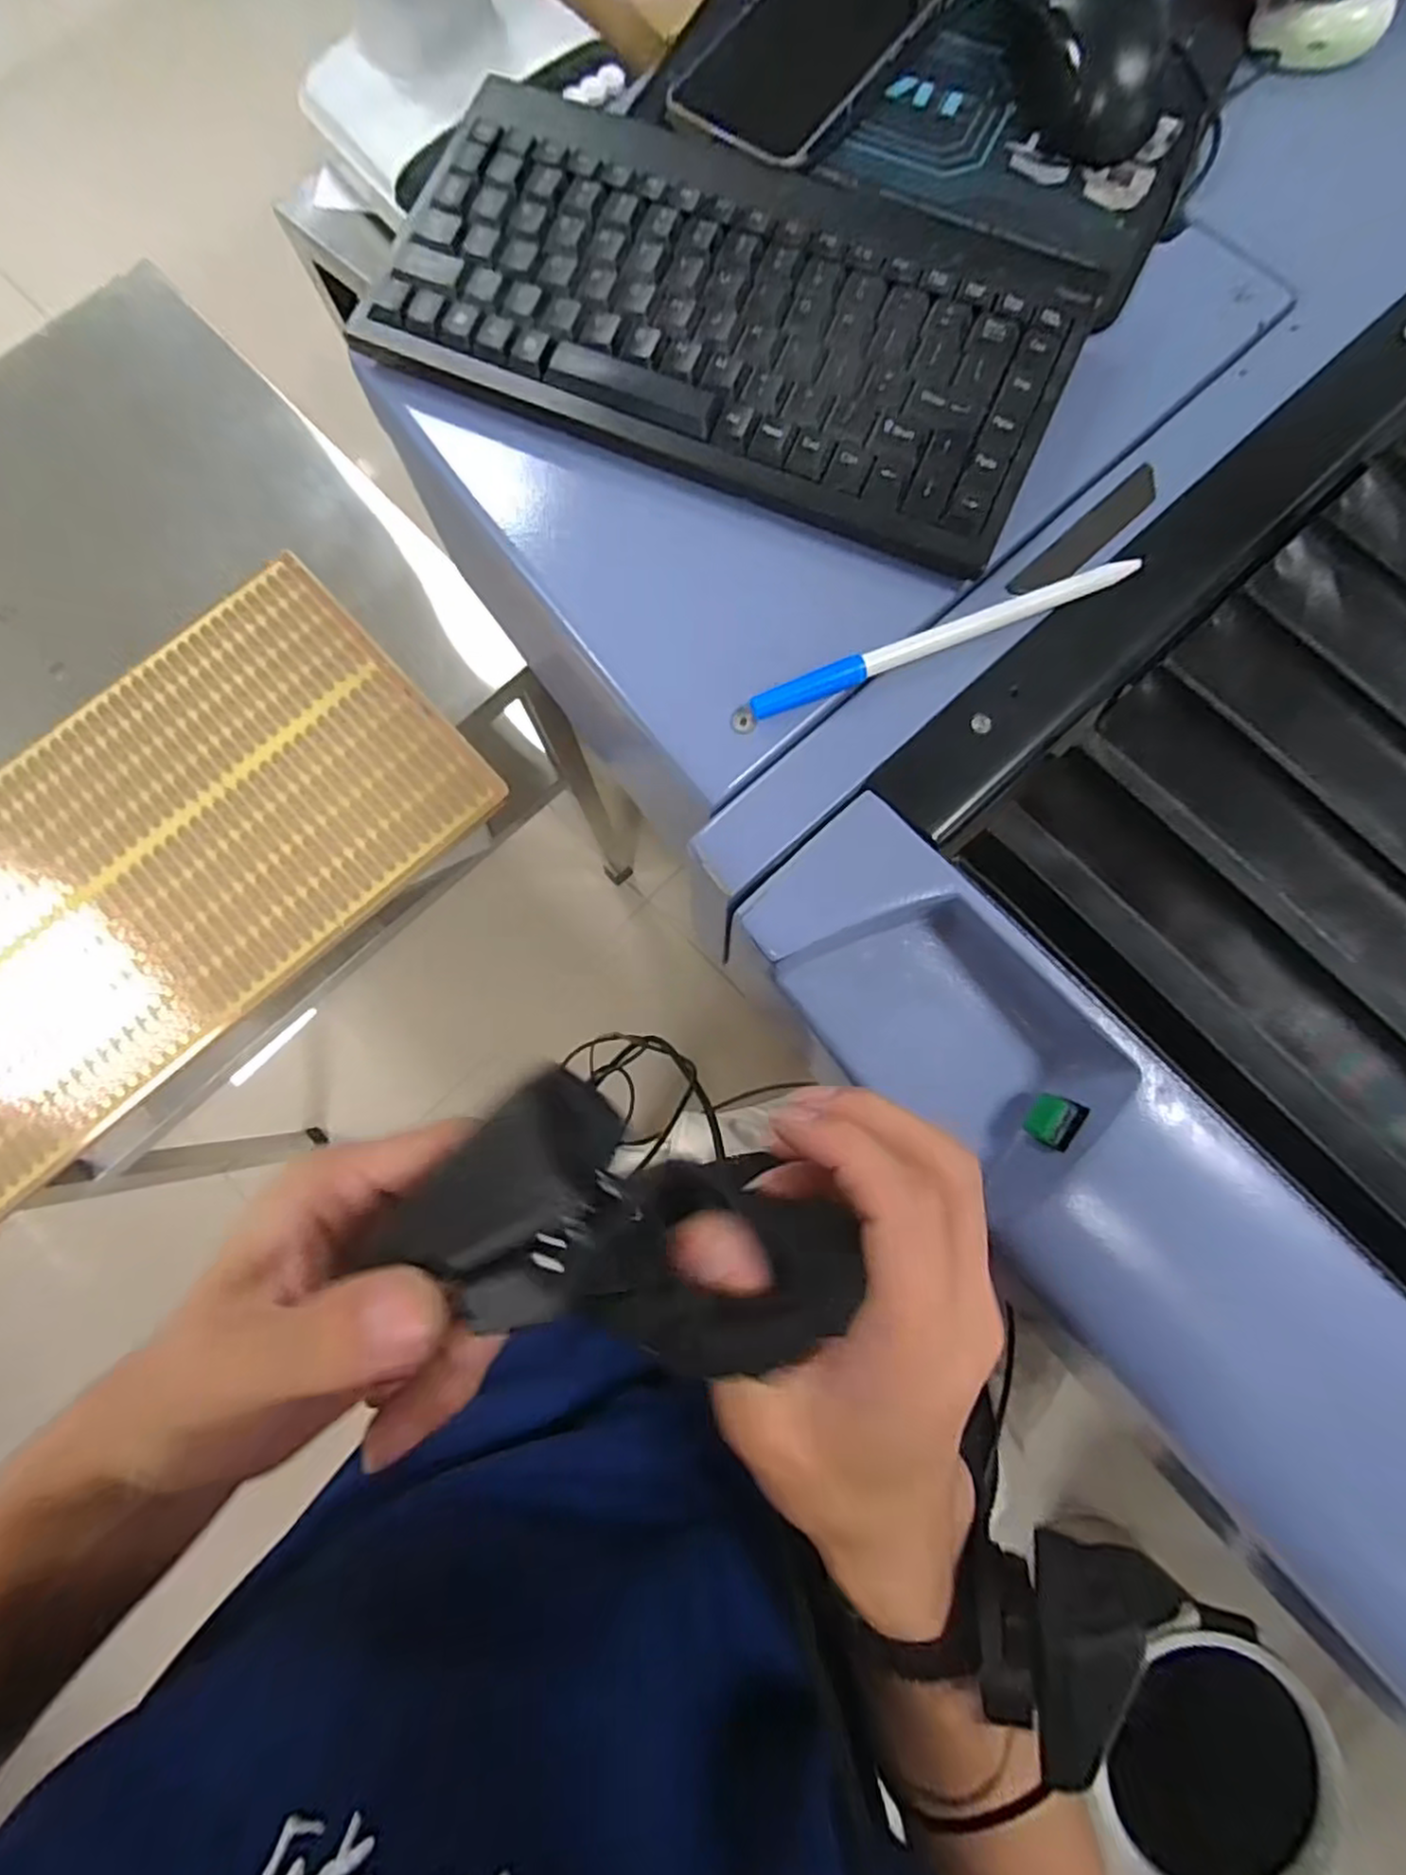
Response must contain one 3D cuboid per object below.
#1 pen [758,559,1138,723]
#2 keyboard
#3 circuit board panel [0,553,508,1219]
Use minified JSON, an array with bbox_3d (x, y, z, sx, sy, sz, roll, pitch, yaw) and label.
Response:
[{"bbox_3d":[0.098,-0.123,0.295,0.166,0.013,0.014,-22,79,-3],"label":"pen"},{"bbox_3d":[0.009,-0.266,0.310,0.288,0.018,0.145,25,81,6],"label":"keyboard"},{"bbox_3d":[-0.452,-0.058,0.578,0.514,0.018,0.300,-43,81,-6],"label":"circuit board panel"}]

